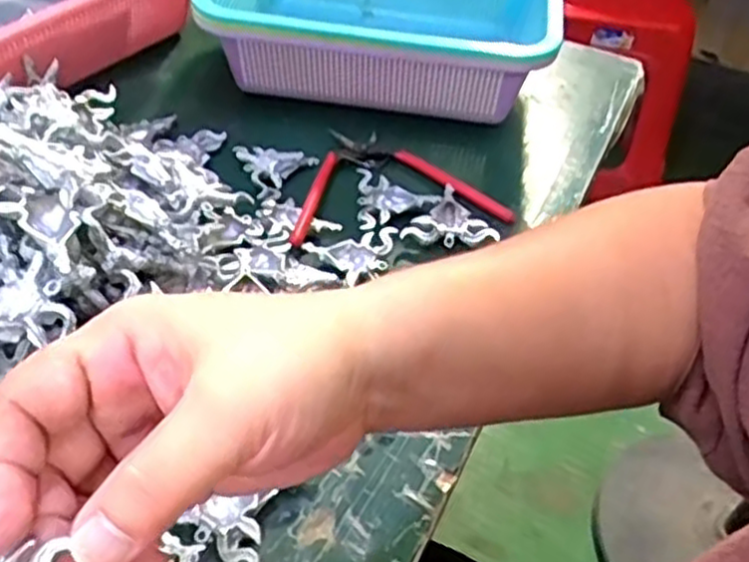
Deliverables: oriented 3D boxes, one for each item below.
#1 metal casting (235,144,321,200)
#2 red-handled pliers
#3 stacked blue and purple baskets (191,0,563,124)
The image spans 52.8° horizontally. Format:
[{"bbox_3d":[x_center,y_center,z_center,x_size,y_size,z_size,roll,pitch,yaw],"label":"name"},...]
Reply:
[{"bbox_3d":[-0.072,-0.077,0.522,0.057,0.010,0.053,6,45,1],"label":"metal casting"},{"bbox_3d":[0.007,-0.073,0.526,0.148,0.008,0.116,-8,47,-13],"label":"red-handled pliers"},{"bbox_3d":[0.006,-0.205,0.600,0.257,0.087,0.192,9,45,3],"label":"stacked blue and purple baskets"}]

